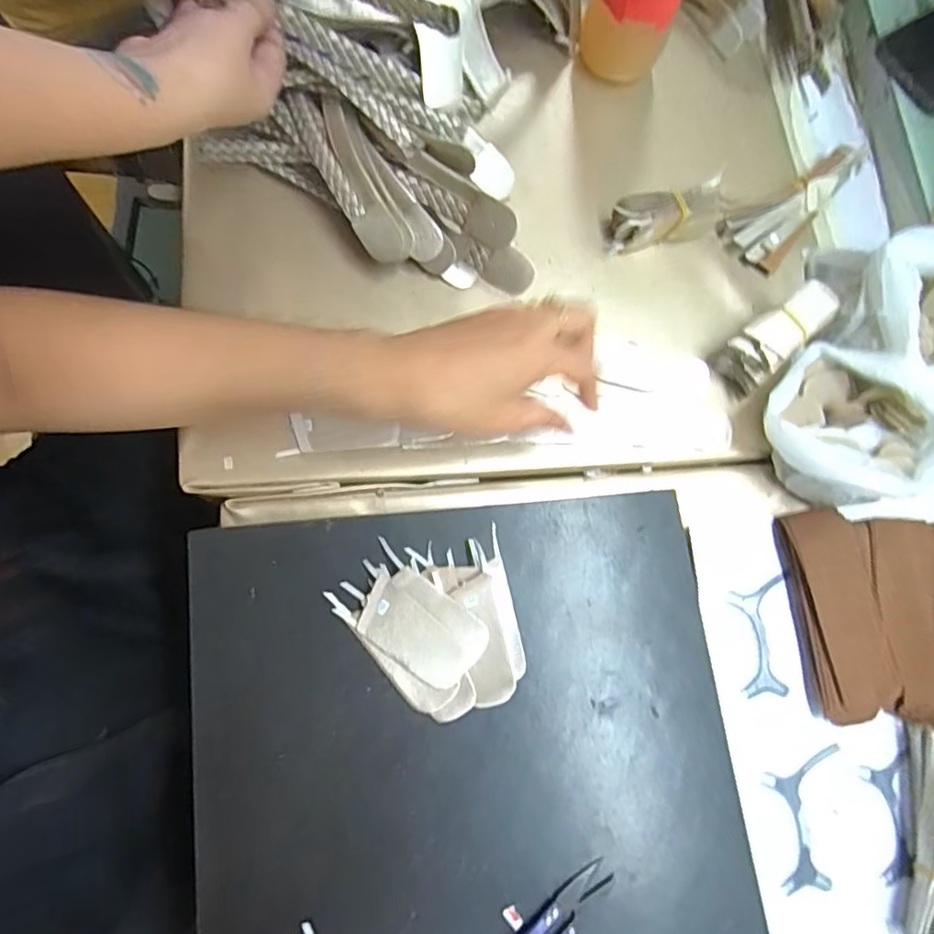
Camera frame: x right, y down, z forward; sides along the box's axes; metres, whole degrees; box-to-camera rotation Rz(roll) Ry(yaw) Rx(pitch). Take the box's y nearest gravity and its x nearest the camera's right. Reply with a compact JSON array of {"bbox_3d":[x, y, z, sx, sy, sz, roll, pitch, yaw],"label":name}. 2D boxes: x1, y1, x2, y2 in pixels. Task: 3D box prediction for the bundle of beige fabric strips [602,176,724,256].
[{"bbox_3d":[0.149,-0.184,0.421,0.091,0.037,0.026,-13,79,-10],"label":"bundle of beige fabric strips"}]

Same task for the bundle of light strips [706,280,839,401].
[{"bbox_3d":[0.219,-0.092,0.406,0.078,0.037,0.039,-37,84,-13],"label":"bundle of light strips"}]

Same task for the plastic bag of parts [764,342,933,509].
[{"bbox_3d":[0.258,-0.028,0.390,0.113,0.066,0.096,39,76,3],"label":"plastic bag of parts"}]

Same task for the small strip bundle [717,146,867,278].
[{"bbox_3d":[0.258,-0.201,0.447,0.127,0.015,0.050,-35,84,-13],"label":"small strip bundle"}]

